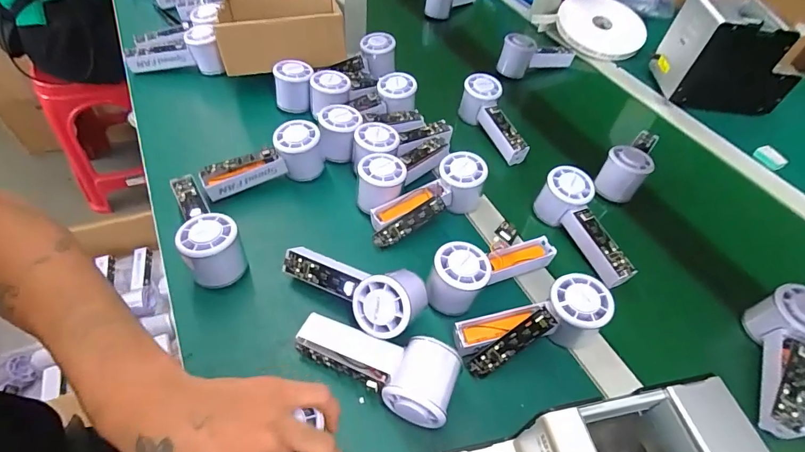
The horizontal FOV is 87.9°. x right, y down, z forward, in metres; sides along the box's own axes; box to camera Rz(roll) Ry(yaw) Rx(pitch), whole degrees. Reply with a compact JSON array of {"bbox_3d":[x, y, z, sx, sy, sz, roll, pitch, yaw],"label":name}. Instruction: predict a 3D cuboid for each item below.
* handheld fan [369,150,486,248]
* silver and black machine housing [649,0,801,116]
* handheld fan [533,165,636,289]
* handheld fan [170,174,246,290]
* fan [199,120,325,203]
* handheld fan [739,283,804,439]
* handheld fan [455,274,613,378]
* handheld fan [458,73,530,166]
[{"bbox_3d":[0.033,-0.027,0.510,0.162,0.065,0.058,-32,59,-10],"label":"handheld fan"},{"bbox_3d":[0.558,-0.292,0.713,0.174,0.139,0.118,7,51,0],"label":"silver and black machine housing"},{"bbox_3d":[0.224,-0.002,0.496,0.051,0.057,0.140,-20,56,-20],"label":"handheld fan"},{"bbox_3d":[-0.218,0.003,0.452,0.056,0.072,0.166,-29,59,-25],"label":"handheld fan"},{"bbox_3d":[-0.174,-0.082,0.521,0.148,0.058,0.051,-17,55,-18],"label":"fan"},{"bbox_3d":[0.376,0.129,0.412,0.055,0.057,0.151,31,55,18],"label":"handheld fan"},{"bbox_3d":[0.126,0.093,0.406,0.149,0.060,0.056,-11,53,-14],"label":"handheld fan"},{"bbox_3d":[0.137,-0.155,0.630,0.052,0.059,0.152,-16,67,-18],"label":"handheld fan"}]

